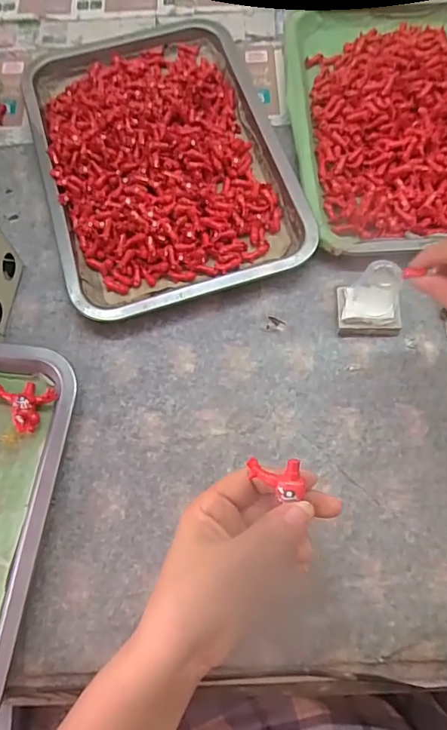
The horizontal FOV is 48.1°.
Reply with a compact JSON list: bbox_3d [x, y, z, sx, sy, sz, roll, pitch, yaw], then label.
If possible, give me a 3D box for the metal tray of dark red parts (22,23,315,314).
[{"bbox_3d":[-0.063,-0.200,0.463,0.203,0.029,0.319,-17,70,-4],"label":"metal tray of dark red parts"}]

